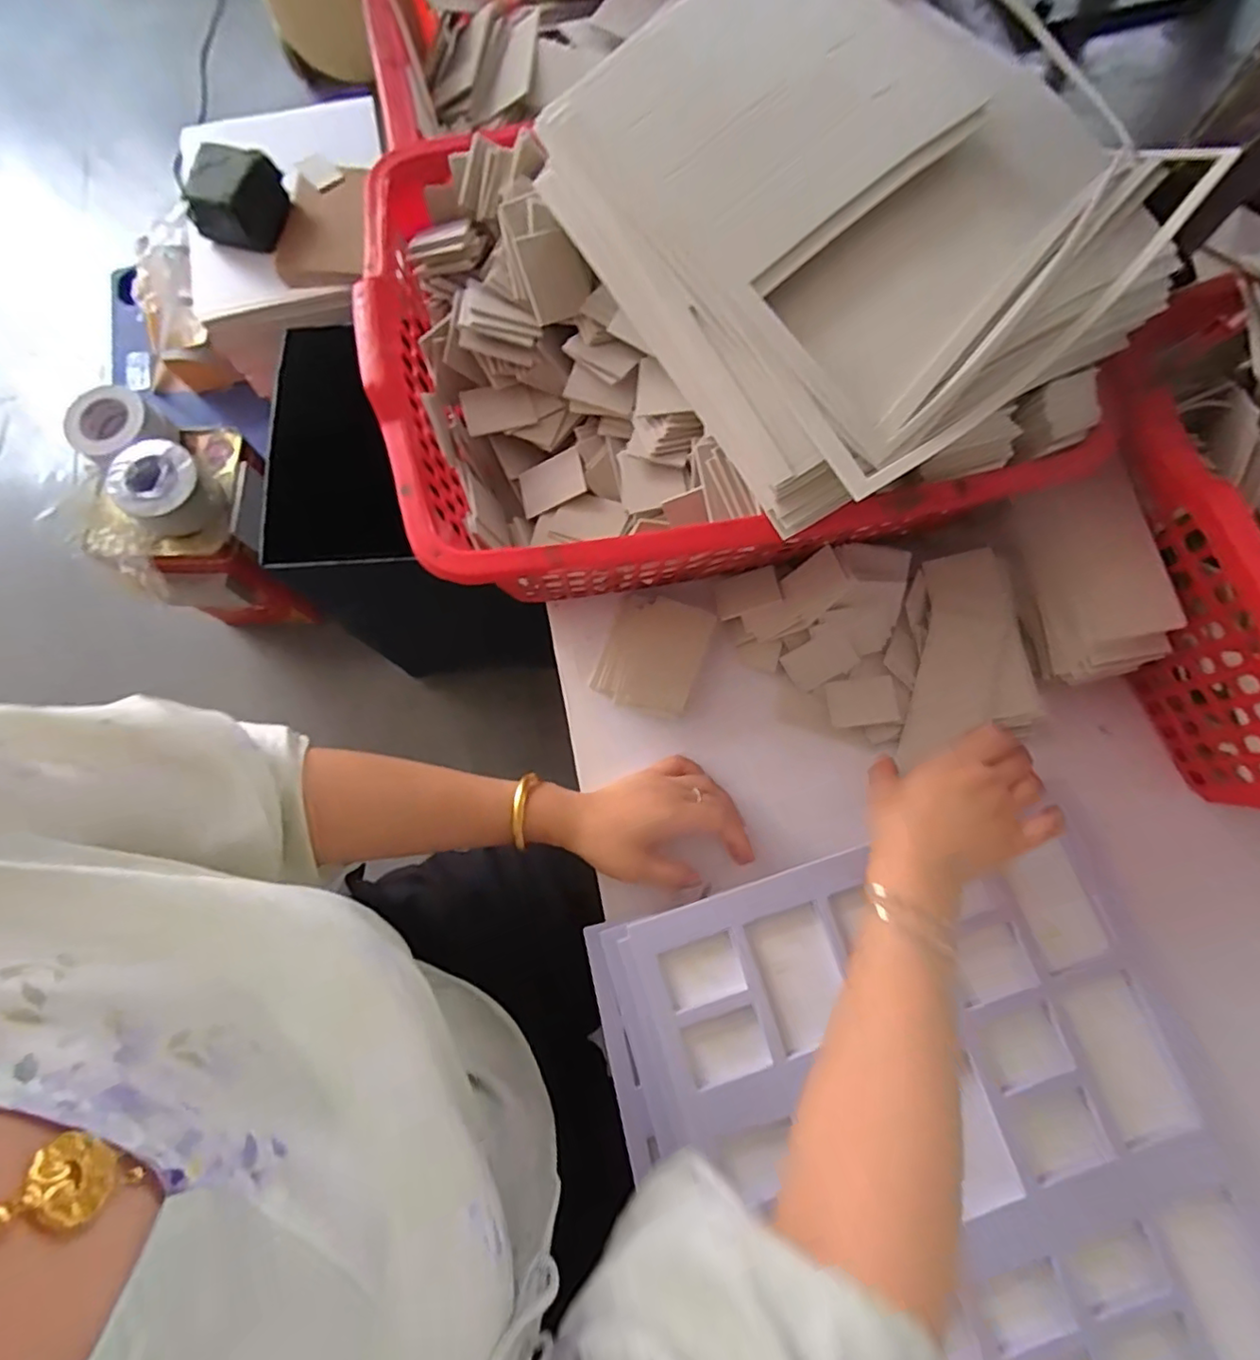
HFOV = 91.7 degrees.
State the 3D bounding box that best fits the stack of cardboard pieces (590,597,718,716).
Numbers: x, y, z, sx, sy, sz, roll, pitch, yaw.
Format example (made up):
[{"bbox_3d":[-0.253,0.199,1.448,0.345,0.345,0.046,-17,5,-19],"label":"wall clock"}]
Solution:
[{"bbox_3d":[0.019,-0.022,0.519,0.084,0.015,0.095,20,78,5],"label":"stack of cardboard pieces"}]

